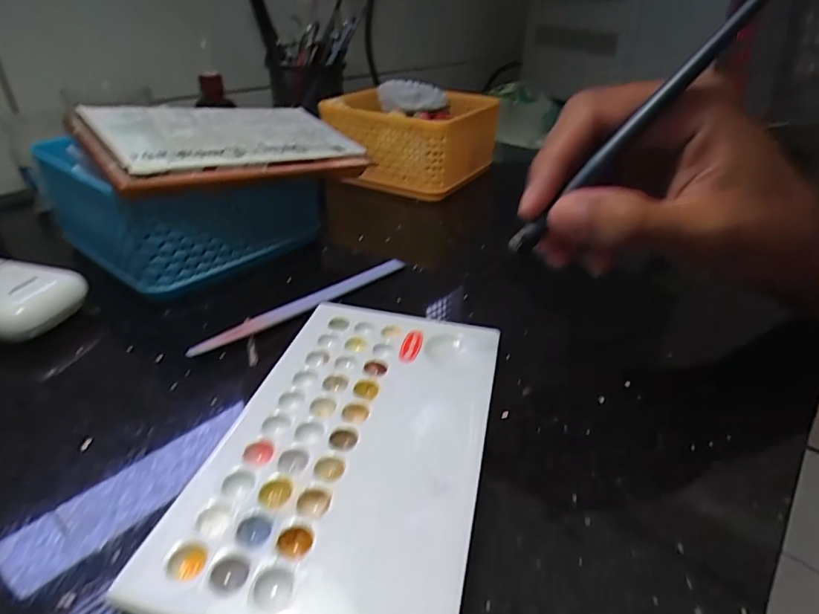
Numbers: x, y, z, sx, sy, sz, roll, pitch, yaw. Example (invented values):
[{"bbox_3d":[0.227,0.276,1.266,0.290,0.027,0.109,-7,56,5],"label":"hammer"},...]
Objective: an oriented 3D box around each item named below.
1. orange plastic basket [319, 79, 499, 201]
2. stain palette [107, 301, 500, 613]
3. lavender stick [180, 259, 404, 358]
[{"bbox_3d":[0.004,-0.161,0.458,0.125,0.068,0.131,17,35,21],"label":"orange plastic basket"},{"bbox_3d":[-0.020,0.048,0.184,0.092,0.011,0.154,10,33,10],"label":"stain palette"},{"bbox_3d":[-0.053,-0.003,0.268,0.136,0.004,0.012,-26,42,-37],"label":"lavender stick"}]

